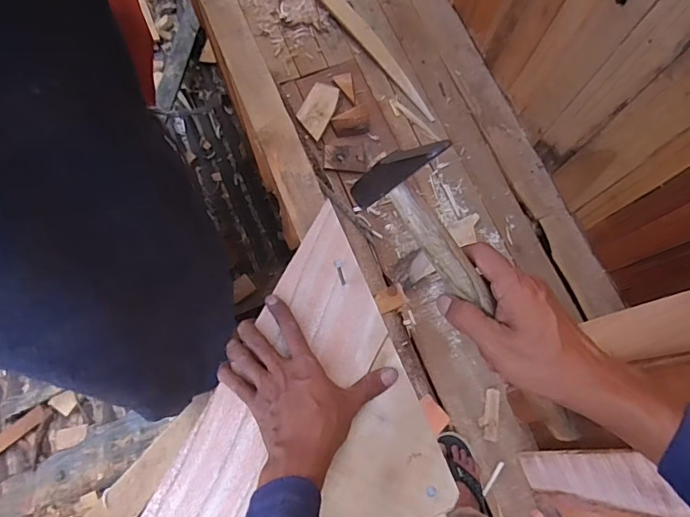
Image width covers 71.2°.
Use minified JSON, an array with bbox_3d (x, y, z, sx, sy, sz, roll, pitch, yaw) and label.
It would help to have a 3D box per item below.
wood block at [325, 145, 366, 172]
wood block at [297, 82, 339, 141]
[{"bbox_3d":[0.001,-0.283,1.366,0.117,0.014,0.079,0,75,0],"label":"wood block"},{"bbox_3d":[-0.080,-0.433,1.402,0.090,0.018,0.171,24,75,4],"label":"wood block"}]

